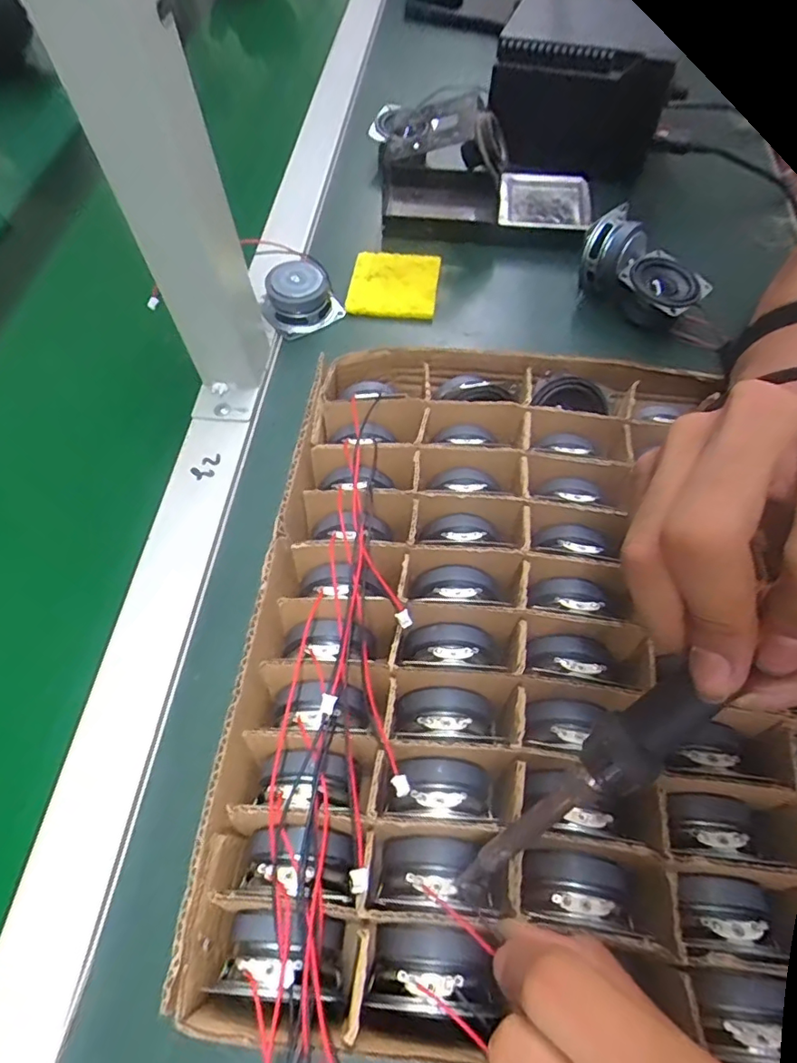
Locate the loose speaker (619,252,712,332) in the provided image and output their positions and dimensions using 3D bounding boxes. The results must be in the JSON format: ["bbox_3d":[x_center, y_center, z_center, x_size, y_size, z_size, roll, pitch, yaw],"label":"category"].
[{"bbox_3d":[0.188,-0.172,0.398,0.050,0.027,0.050,41,70,19],"label":"loose speaker"}]

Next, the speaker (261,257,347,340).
[{"bbox_3d":[-0.071,-0.168,0.402,0.053,0.034,0.043,-20,64,-10],"label":"speaker"}]

